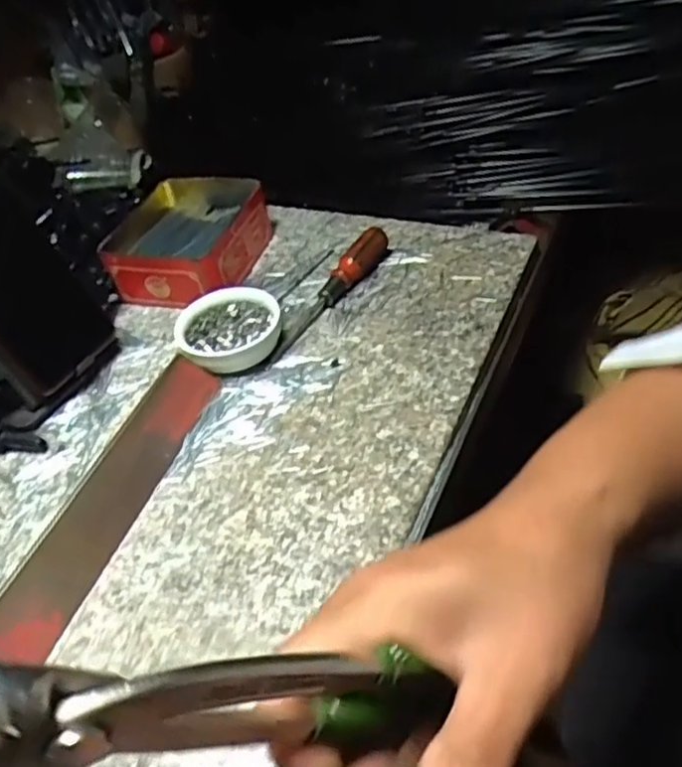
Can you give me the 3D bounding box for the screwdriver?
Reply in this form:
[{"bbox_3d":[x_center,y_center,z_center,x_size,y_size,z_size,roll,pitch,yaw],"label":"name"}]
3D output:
[{"bbox_3d":[-0.007,-0.070,0.491,0.019,0.027,0.144,17,50,27],"label":"screwdriver"}]

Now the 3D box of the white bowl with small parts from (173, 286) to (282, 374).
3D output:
[{"bbox_3d":[-0.078,-0.037,0.465,0.071,0.029,0.065,-6,44,6],"label":"white bowl with small parts"}]

